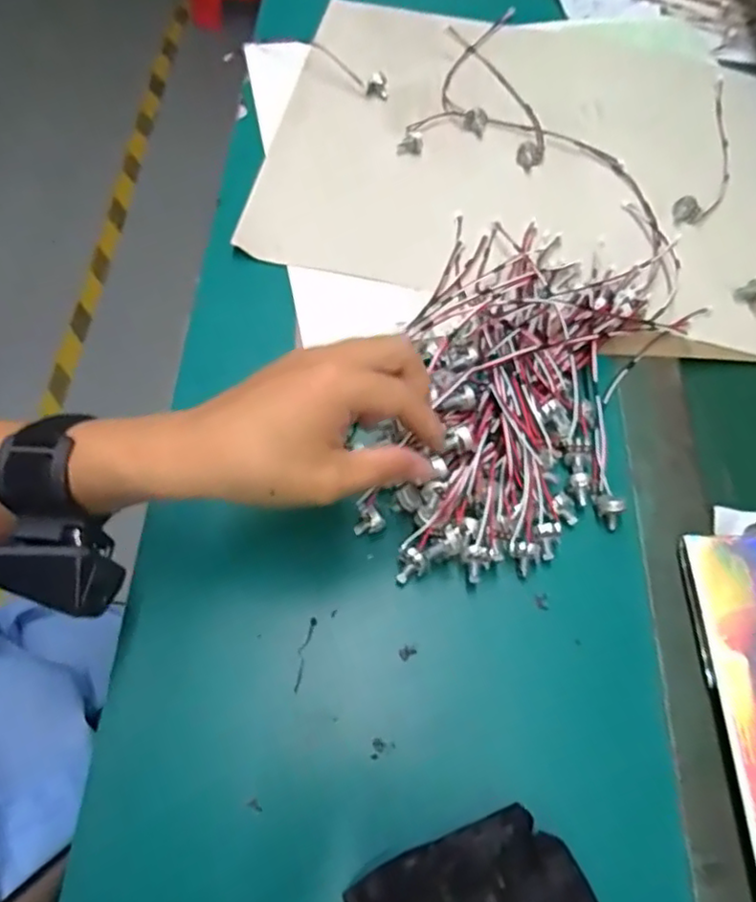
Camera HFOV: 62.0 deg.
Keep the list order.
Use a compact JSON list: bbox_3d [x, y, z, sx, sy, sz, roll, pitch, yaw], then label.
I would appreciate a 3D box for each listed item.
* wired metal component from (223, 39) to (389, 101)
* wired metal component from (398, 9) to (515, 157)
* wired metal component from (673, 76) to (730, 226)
[{"bbox_3d":[-0.060,-0.366,0.587,0.159,0.017,0.052,19,66,5],"label":"wired metal component"},{"bbox_3d":[0.083,-0.351,0.586,0.035,0.012,0.233,25,66,8],"label":"wired metal component"},{"bbox_3d":[0.305,-0.272,0.558,0.036,0.011,0.210,25,66,8],"label":"wired metal component"}]

